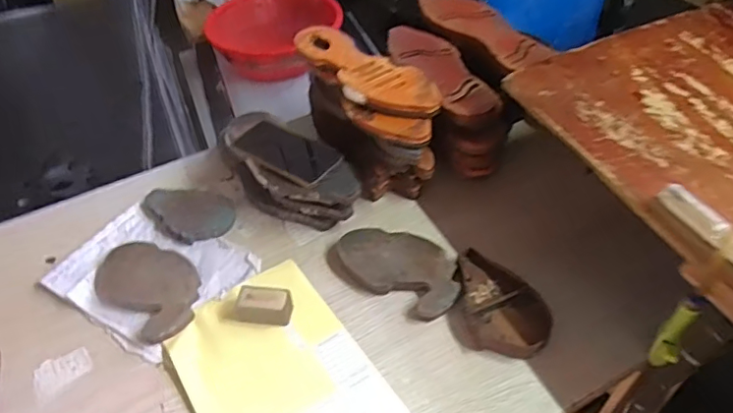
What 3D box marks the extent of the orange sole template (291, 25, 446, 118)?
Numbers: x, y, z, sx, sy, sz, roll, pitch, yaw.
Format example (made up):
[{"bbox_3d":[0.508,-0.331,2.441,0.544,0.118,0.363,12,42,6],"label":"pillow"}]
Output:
[{"bbox_3d":[-0.003,-0.216,0.851,0.096,0.020,0.288,-31,52,-23],"label":"orange sole template"}]

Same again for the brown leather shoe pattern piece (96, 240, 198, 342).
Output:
[{"bbox_3d":[-0.299,0.105,0.756,0.178,0.019,0.108,32,56,30],"label":"brown leather shoe pattern piece"}]

